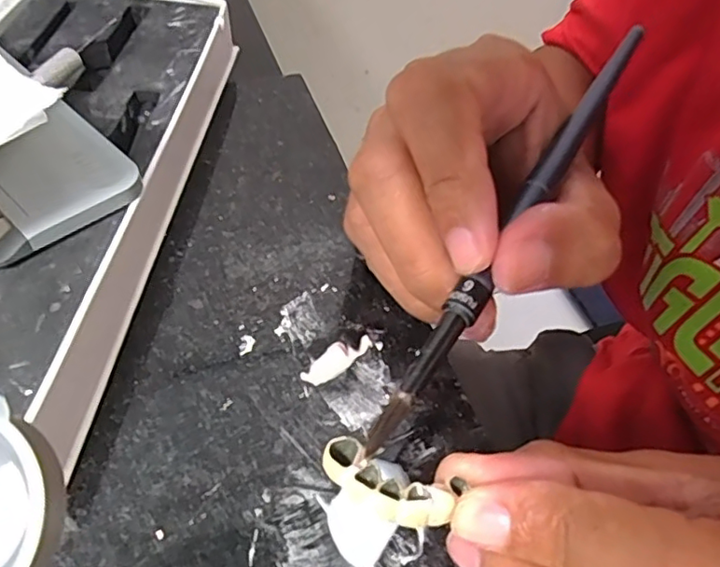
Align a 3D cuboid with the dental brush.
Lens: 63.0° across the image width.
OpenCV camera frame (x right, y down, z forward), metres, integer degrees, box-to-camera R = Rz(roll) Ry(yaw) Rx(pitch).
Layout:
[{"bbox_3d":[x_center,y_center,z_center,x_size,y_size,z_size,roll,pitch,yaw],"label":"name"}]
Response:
[{"bbox_3d":[0.045,-0.020,0.158,0.006,0.004,0.158,29,63,18],"label":"dental brush"}]

